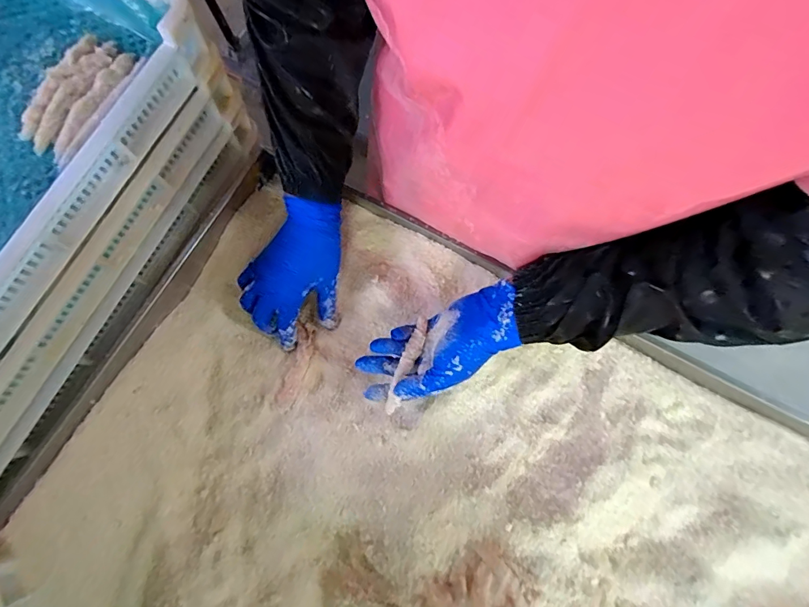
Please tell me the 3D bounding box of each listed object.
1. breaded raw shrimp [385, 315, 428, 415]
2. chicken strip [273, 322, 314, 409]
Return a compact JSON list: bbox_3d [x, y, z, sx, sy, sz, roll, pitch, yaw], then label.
[{"bbox_3d":[0.003,0.065,0.447,0.014,0.017,0.108,21,85,5],"label":"breaded raw shrimp"},{"bbox_3d":[-0.125,0.072,0.492,0.024,0.009,0.096,15,72,3],"label":"chicken strip"}]

